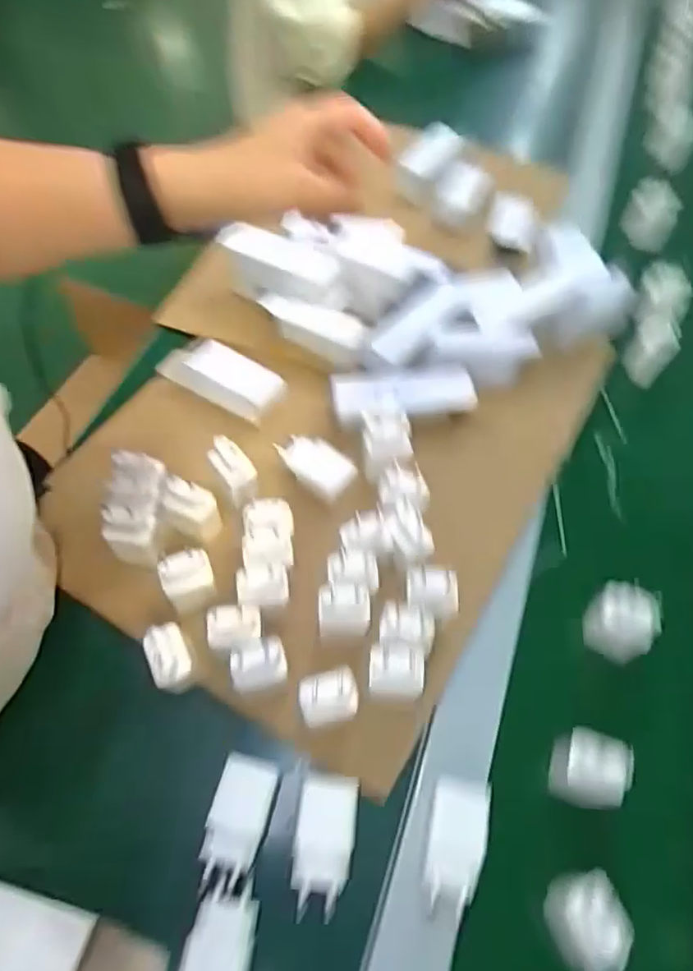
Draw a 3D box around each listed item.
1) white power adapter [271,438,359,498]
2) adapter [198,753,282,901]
[{"bbox_3d":[-0.030,-0.020,0.571,0.080,0.023,0.038,33,67,16],"label":"white power adapter"},{"bbox_3d":[-0.076,0.235,0.421,0.039,0.021,0.080,14,63,7],"label":"adapter"}]

